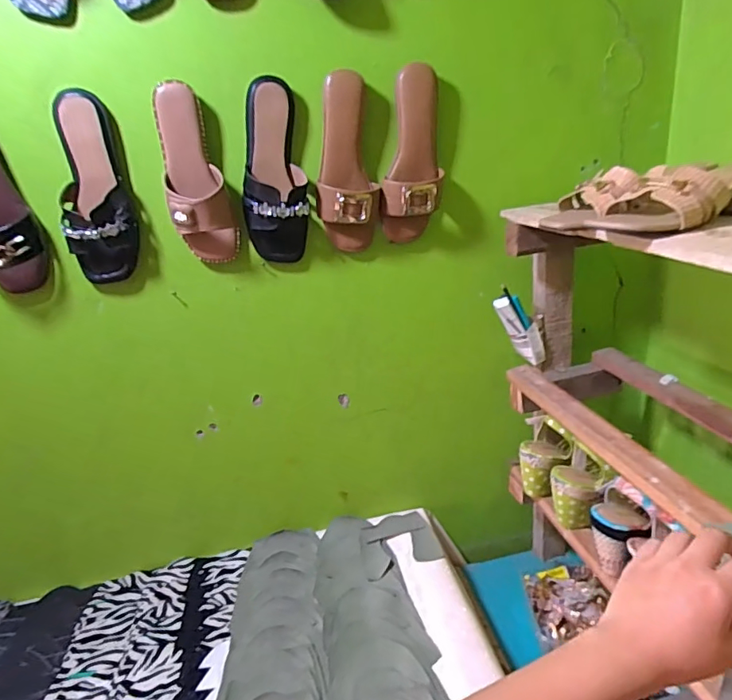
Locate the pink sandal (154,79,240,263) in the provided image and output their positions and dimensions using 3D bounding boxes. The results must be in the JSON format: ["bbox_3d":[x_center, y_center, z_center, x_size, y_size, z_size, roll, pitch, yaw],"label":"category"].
[{"bbox_3d":[-0.239,-0.242,0.710,0.084,0.234,0.050,-11,21,-12],"label":"pink sandal"}]

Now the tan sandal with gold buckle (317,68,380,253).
[{"bbox_3d":[-0.031,-0.271,0.750,0.085,0.241,0.044,-10,21,-8],"label":"tan sandal with gold buckle"}]

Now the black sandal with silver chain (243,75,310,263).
[{"bbox_3d":[-0.135,-0.249,0.734,0.095,0.237,0.051,-9,21,-8],"label":"black sandal with silver chain"}]

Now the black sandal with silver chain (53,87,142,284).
[{"bbox_3d":[-0.377,-0.221,0.703,0.096,0.241,0.058,-17,23,-26],"label":"black sandal with silver chain"}]

